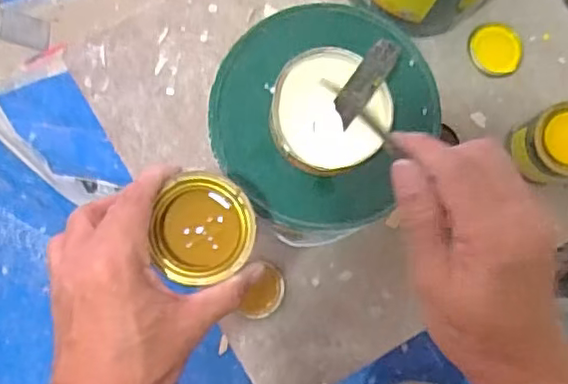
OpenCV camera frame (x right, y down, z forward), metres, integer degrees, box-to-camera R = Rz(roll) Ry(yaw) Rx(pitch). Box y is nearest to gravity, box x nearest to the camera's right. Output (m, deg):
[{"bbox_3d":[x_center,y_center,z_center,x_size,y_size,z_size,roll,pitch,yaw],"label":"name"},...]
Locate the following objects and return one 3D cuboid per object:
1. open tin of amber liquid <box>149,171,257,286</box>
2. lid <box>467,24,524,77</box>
[{"bbox_3d":[-0.051,0.026,0.425,0.060,0.050,0.069,18,84,-1],"label":"open tin of amber liquid"},{"bbox_3d":[0.235,-0.158,0.703,0.057,0.013,0.055,0,85,-3],"label":"lid"}]

